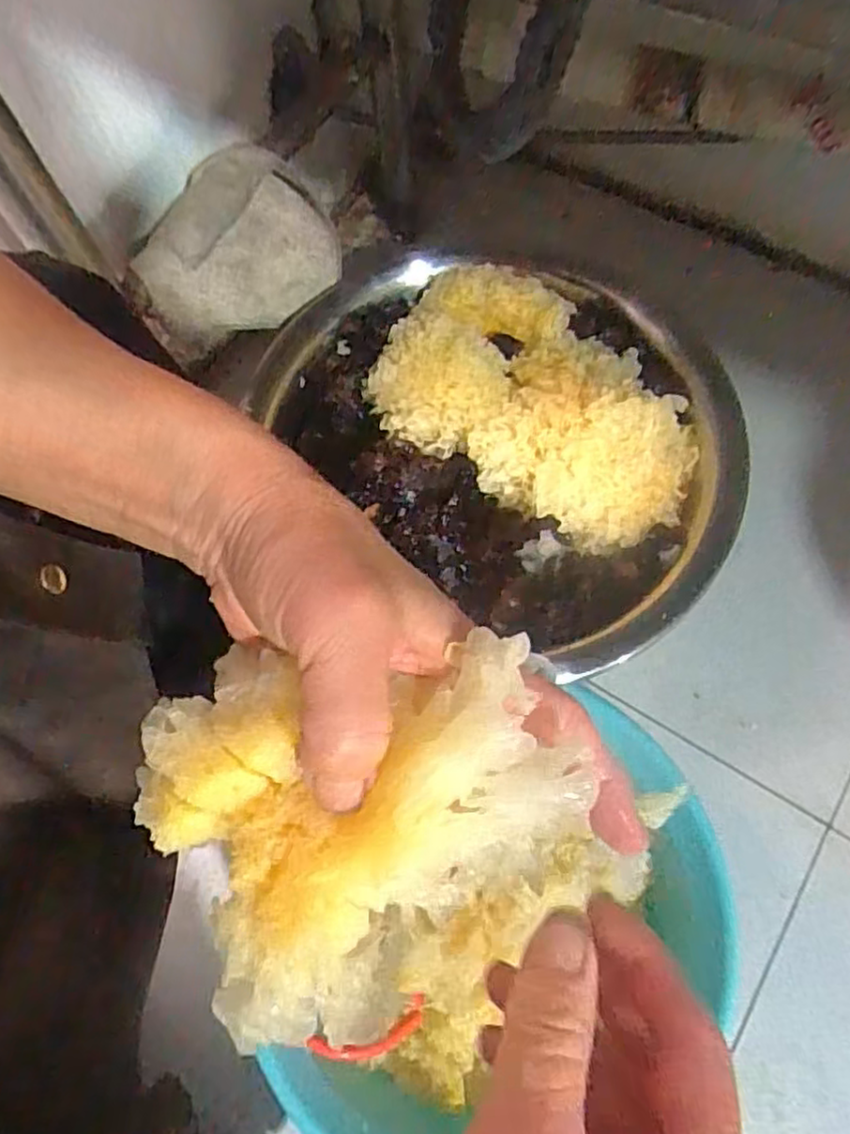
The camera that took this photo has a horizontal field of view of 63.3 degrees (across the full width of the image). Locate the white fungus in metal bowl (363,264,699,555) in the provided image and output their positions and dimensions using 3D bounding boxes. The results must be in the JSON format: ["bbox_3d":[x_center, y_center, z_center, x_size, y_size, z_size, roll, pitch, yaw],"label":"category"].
[{"bbox_3d":[0.101,-0.146,0.596,0.290,0.061,0.177,34,74,16],"label":"white fungus in metal bowl"}]

